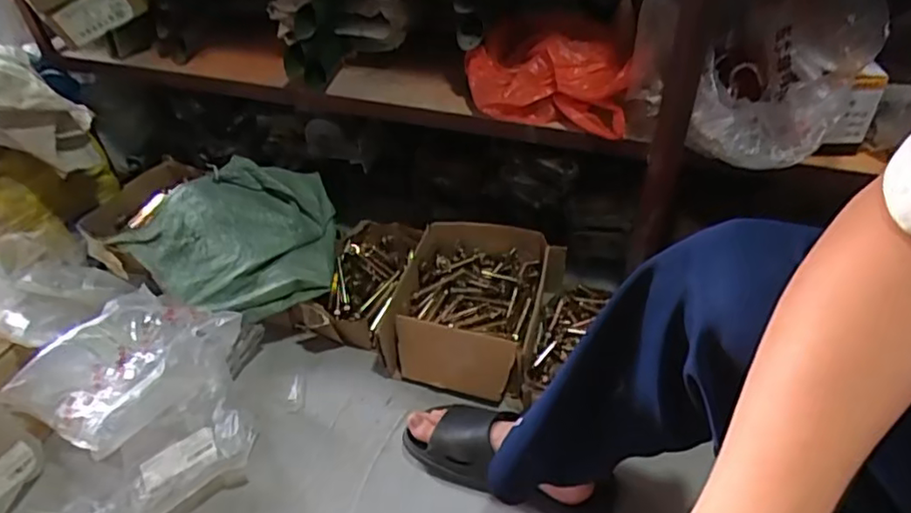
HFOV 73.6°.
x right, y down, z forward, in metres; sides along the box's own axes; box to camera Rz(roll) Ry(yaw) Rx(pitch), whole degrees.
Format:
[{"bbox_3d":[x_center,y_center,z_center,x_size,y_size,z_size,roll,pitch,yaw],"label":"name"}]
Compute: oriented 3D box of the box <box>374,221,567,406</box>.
[{"bbox_3d":[0.022,0.070,0.979,0.235,0.101,0.287,13,44,18],"label":"box"}]

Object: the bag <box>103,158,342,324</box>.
[{"bbox_3d":[-0.354,-0.031,0.965,0.310,0.124,0.223,-12,42,-9],"label":"bag"}]

